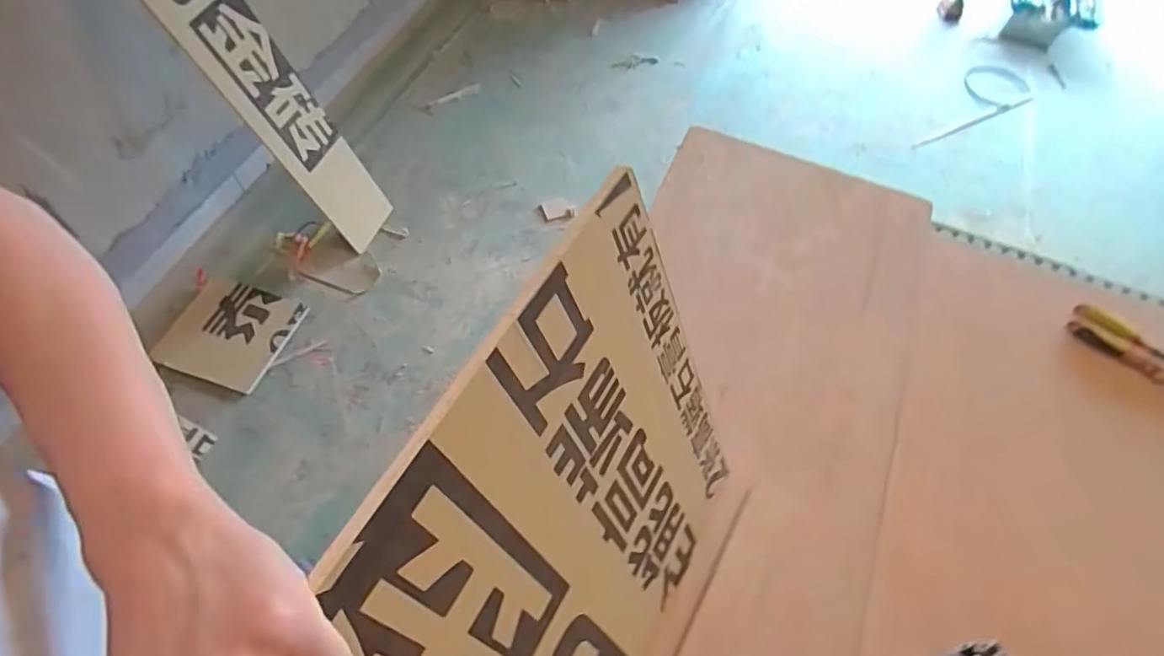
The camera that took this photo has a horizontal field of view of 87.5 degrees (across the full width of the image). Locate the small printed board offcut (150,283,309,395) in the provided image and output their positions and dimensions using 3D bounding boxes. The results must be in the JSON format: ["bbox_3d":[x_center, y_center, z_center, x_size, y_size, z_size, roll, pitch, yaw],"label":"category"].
[{"bbox_3d":[-0.902,0.014,1.569,0.273,0.023,0.280,21,59,2],"label":"small printed board offcut"}]

